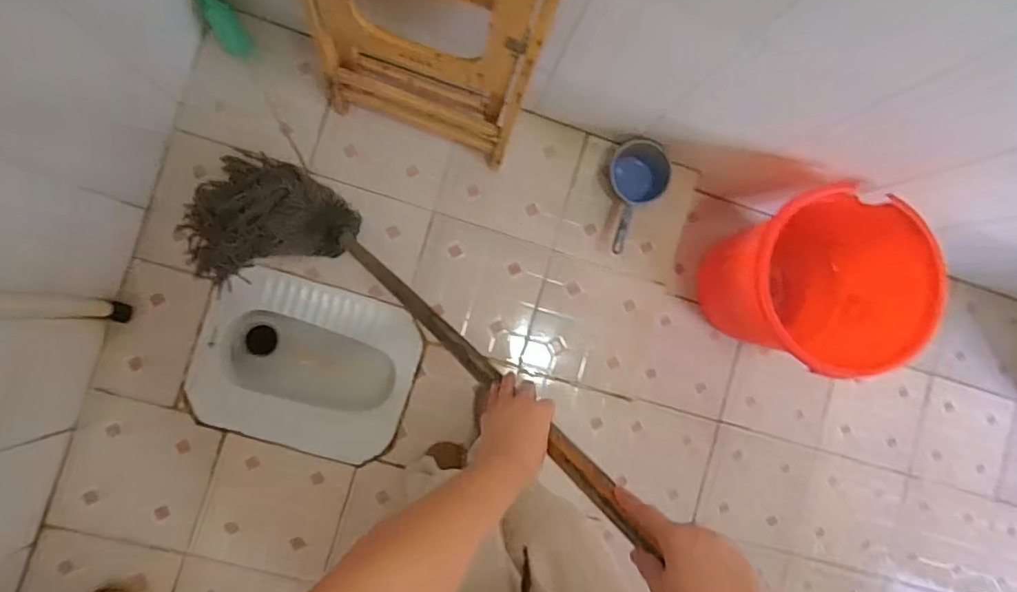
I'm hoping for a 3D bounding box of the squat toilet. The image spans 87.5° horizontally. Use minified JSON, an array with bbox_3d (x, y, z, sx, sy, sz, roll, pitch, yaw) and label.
[{"bbox_3d":[-0.482,0.160,1.324,0.478,0.227,0.380,17,87,-7],"label":"squat toilet"}]

